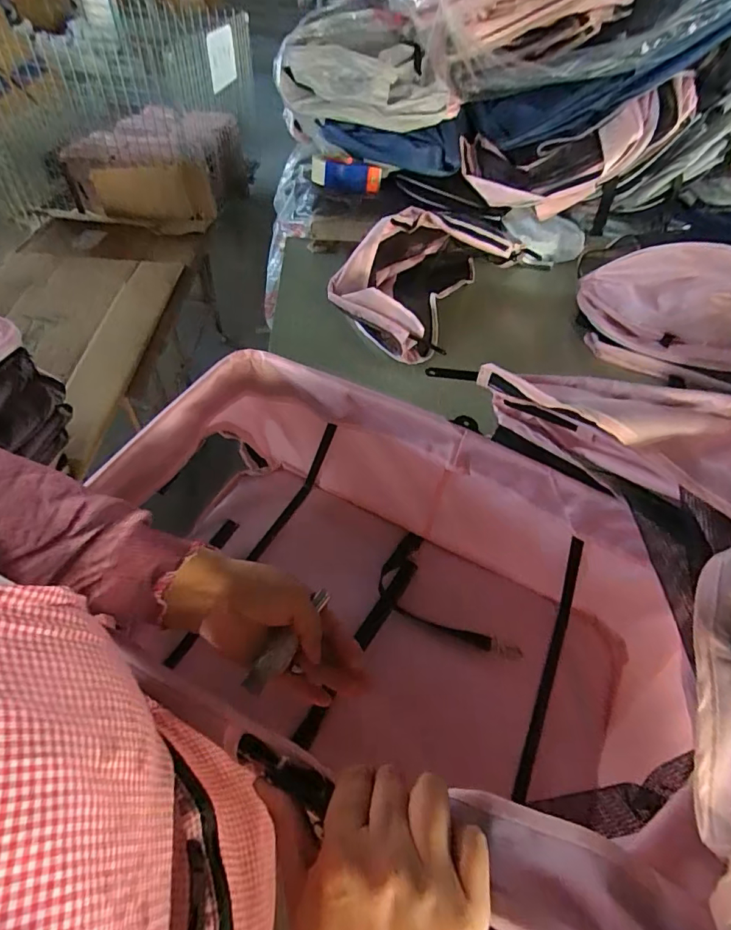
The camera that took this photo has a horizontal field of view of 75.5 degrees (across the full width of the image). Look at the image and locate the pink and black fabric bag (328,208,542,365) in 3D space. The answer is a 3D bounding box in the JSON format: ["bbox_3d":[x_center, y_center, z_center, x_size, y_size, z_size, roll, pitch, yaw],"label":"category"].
[{"bbox_3d":[0.146,-0.431,1.029,0.281,0.128,0.474,36,56,23],"label":"pink and black fabric bag"}]

